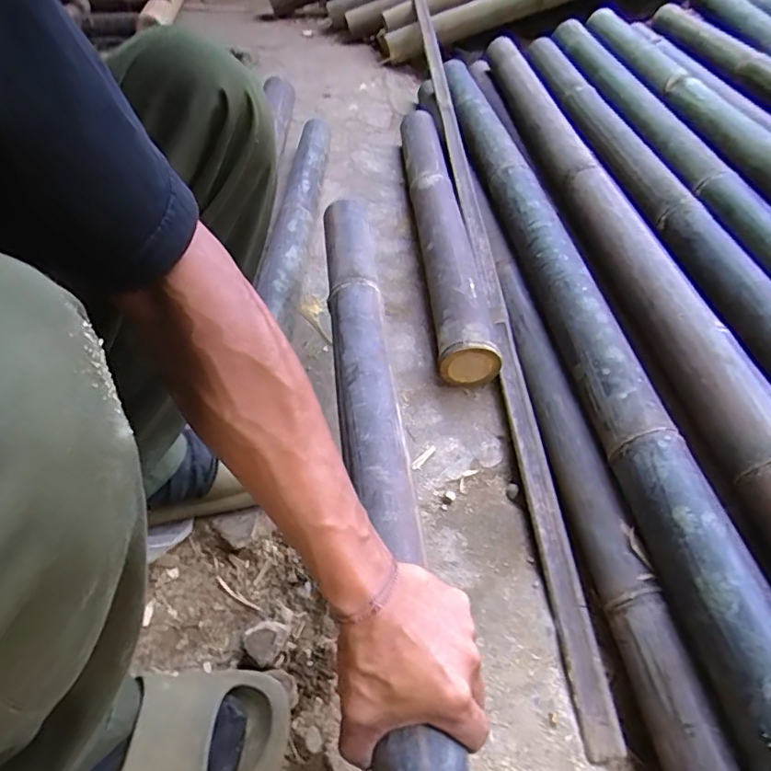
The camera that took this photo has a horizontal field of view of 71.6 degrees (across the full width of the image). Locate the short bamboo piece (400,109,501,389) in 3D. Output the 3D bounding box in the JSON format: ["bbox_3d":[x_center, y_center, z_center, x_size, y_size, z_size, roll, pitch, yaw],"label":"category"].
[{"bbox_3d":[0.089,-0.294,0.927,0.086,0.087,0.725,-3,48,-1],"label":"short bamboo piece"}]

